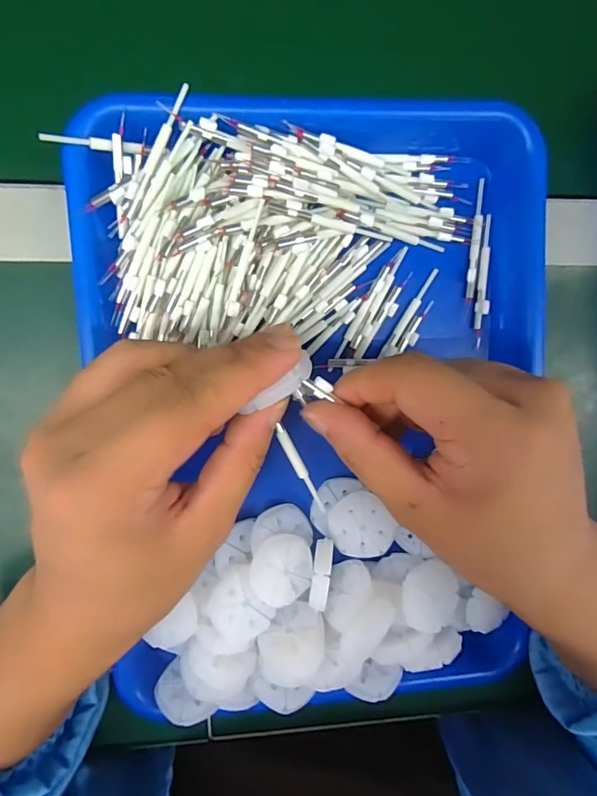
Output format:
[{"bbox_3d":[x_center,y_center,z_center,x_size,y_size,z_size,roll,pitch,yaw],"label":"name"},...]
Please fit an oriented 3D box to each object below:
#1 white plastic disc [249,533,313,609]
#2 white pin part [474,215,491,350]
[{"bbox_3d":[-0.008,0.095,0.246,0.034,0.006,0.037,5,79,-27],"label":"white plastic disc"},{"bbox_3d":[0.110,-0.069,0.265,0.006,0.006,0.076,2,96,-7],"label":"white pin part"}]

